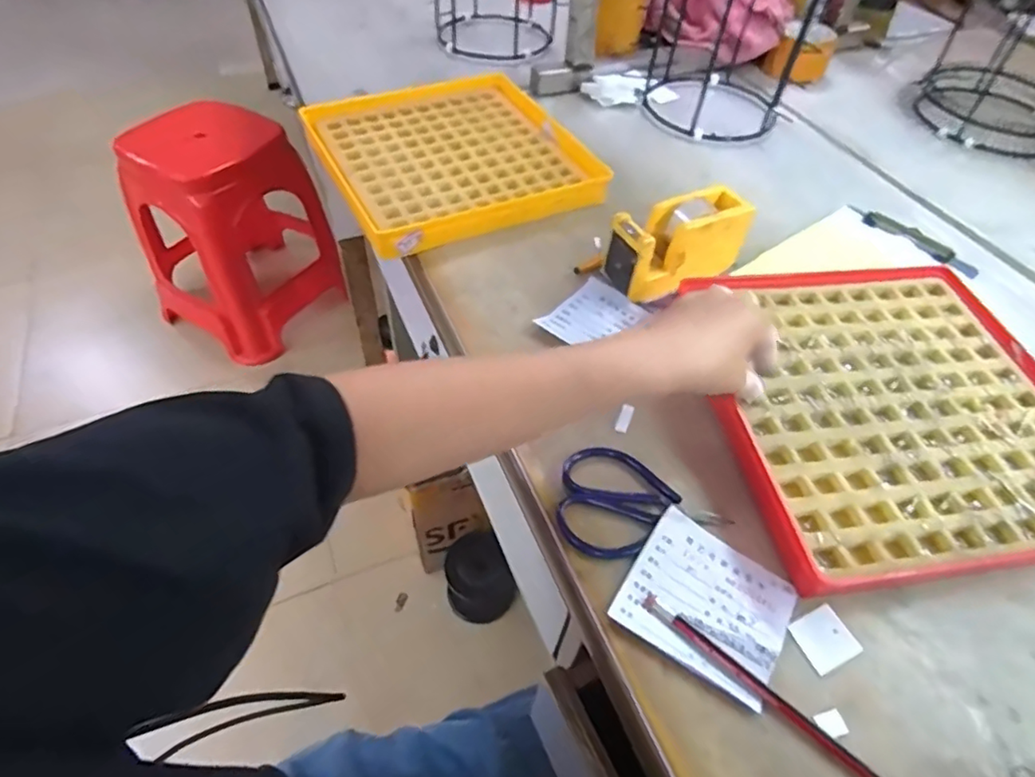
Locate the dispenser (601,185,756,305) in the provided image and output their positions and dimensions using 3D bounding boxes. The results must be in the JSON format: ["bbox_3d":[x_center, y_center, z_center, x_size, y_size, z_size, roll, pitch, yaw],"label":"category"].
[{"bbox_3d":[0.147,-0.131,0.547,0.125,0.076,0.052,-22,54,-19],"label":"dispenser"}]

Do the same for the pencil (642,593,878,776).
[{"bbox_3d":[0.145,0.176,0.333,0.167,0.007,0.009,34,57,23],"label":"pencil"}]

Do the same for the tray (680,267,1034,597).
[{"bbox_3d":[0.289,0.010,0.464,0.271,0.031,0.272,-6,51,-7],"label":"tray"}]

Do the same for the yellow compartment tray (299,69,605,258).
[{"bbox_3d":[-0.078,-0.273,0.680,0.283,0.041,0.287,-19,53,-17],"label":"yellow compartment tray"}]

